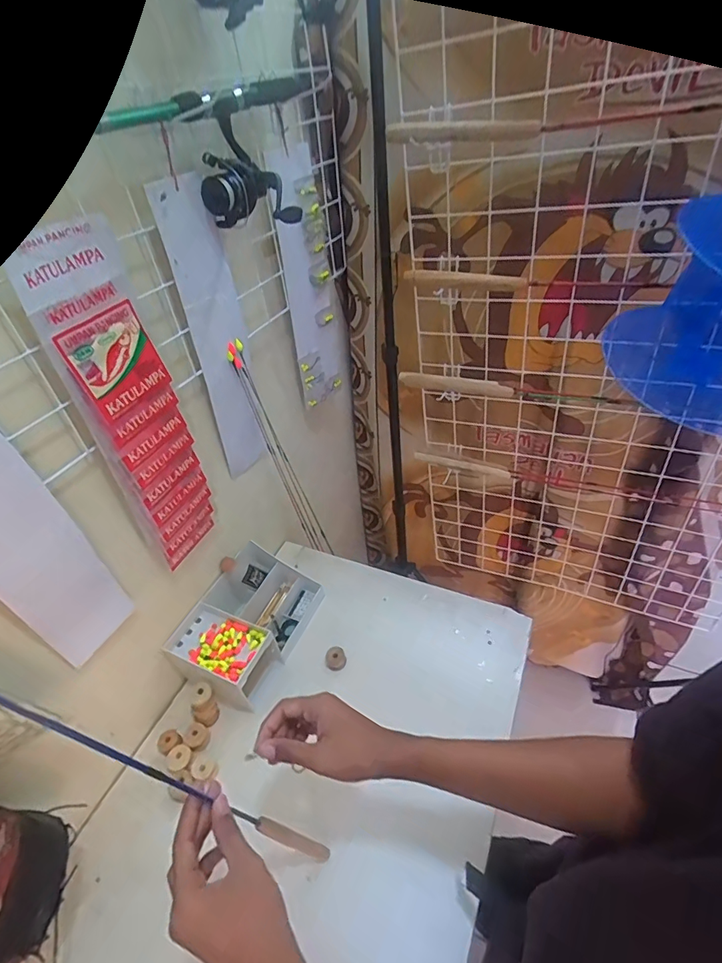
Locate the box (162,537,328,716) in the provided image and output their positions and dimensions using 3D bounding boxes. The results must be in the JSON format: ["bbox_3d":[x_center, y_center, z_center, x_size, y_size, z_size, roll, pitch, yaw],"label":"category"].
[{"bbox_3d":[-0.189,0.227,0.771,0.160,0.092,0.236,15,47,23],"label":"box"}]

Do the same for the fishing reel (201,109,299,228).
[{"bbox_3d":[-0.142,-0.369,0.550,0.104,0.107,0.086,-18,43,-11],"label":"fishing reel"}]

